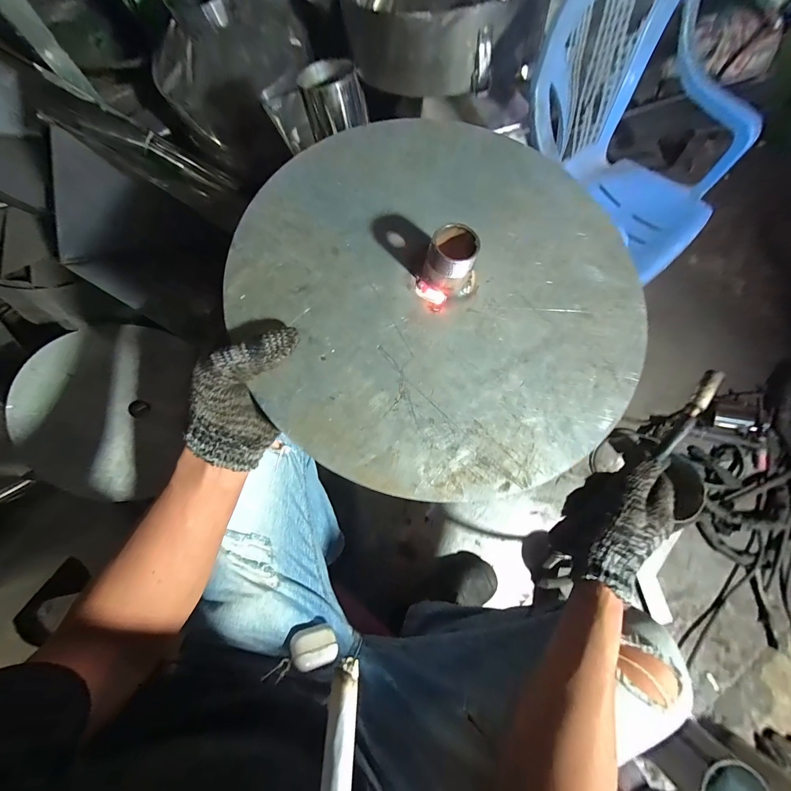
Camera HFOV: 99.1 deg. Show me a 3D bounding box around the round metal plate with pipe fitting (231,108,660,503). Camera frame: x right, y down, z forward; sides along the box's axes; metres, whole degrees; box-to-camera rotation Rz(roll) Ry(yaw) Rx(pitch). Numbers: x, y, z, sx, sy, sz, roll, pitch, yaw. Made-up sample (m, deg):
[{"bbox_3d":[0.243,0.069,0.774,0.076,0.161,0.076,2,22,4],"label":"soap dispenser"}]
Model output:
[{"bbox_3d":[0.045,-0.105,0.306,0.368,0.055,0.374,3,73,2],"label":"round metal plate with pipe fitting"}]

